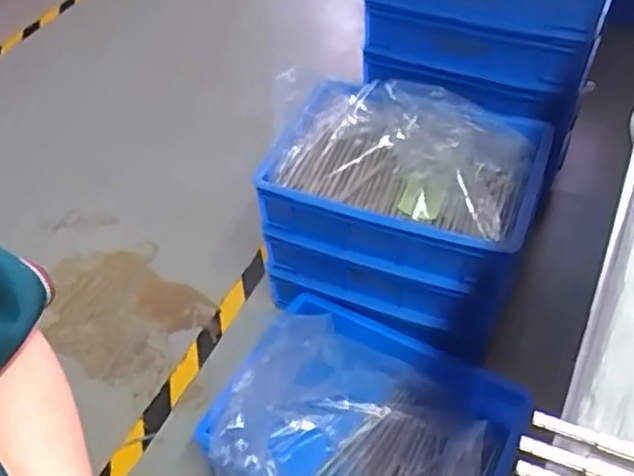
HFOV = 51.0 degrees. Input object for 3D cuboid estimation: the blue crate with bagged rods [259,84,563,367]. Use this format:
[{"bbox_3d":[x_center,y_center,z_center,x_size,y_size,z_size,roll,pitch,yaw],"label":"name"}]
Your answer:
[{"bbox_3d":[0.149,-0.059,1.124,0.399,0.283,0.315,17,50,19],"label":"blue crate with bagged rods"}]

